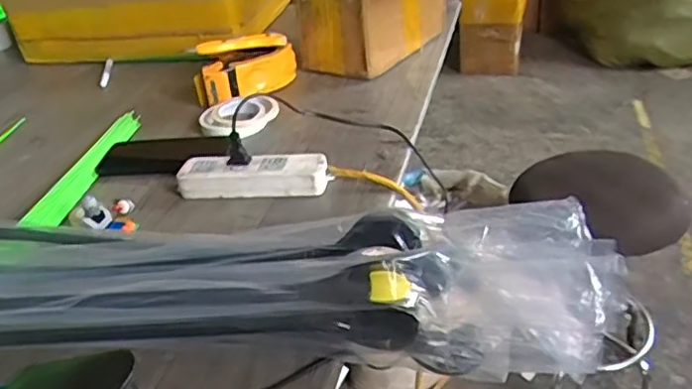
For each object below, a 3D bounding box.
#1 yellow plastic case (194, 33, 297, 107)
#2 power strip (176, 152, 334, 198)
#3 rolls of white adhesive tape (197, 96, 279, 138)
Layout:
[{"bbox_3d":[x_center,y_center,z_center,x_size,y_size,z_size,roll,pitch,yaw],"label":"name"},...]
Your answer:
[{"bbox_3d":[-0.151,-0.189,0.934,0.150,0.072,0.107,-8,33,-3],"label":"yellow plastic case"},{"bbox_3d":[-0.107,-0.022,0.708,0.173,0.029,0.052,-3,33,6],"label":"power strip"},{"bbox_3d":[-0.149,-0.115,0.855,0.096,0.029,0.087,14,38,28],"label":"rolls of white adhesive tape"}]

